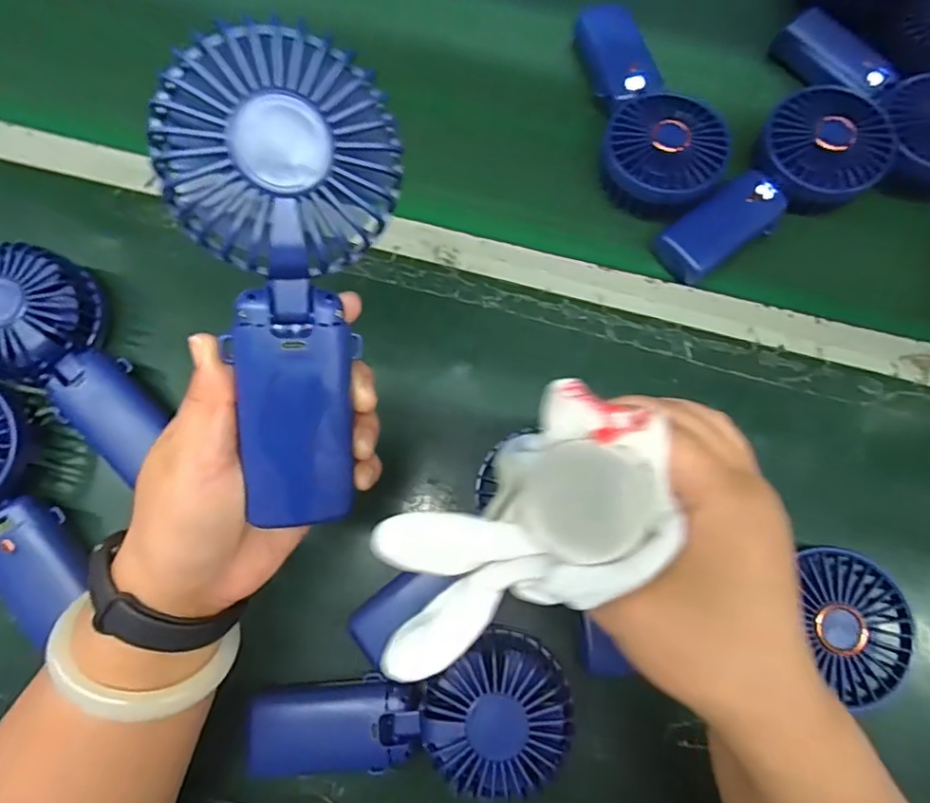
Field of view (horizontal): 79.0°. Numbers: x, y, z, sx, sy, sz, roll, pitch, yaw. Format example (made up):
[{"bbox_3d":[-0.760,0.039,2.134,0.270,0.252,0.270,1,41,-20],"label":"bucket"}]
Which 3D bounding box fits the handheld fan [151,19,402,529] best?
[{"bbox_3d":[-0.065,-0.038,0.210,0.069,0.033,0.170,4,107,0],"label":"handheld fan"}]

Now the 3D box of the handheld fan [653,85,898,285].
[{"bbox_3d":[0.229,-0.151,0.412,0.086,0.046,0.180,44,79,9],"label":"handheld fan"}]

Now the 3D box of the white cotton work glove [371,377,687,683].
[{"bbox_3d":[0.019,0.051,0.201,0.119,0.034,0.067,-38,80,-10],"label":"white cotton work glove"}]

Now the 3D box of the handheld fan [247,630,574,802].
[{"bbox_3d":[-0.030,0.179,0.326,0.176,0.050,0.078,-3,76,-2],"label":"handheld fan"}]

